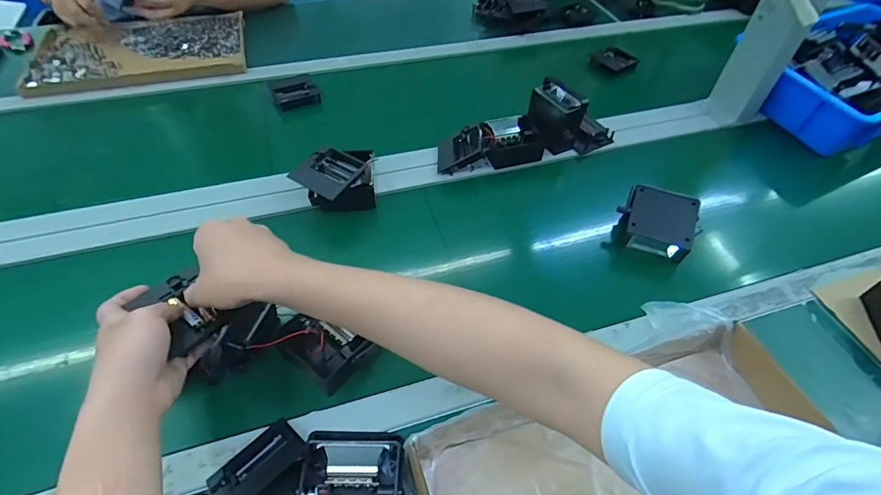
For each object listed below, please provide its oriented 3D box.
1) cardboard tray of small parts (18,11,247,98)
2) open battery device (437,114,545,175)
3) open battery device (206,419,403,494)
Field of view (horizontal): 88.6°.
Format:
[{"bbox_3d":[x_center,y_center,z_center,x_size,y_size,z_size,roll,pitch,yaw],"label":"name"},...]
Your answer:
[{"bbox_3d":[-0.611,-0.412,0.928,0.396,0.028,0.251,-11,52,-12],"label":"cardboard tray of small parts"},{"bbox_3d":[0.079,-0.161,0.722,0.171,0.048,0.087,-6,51,-8],"label":"open battery device"},{"bbox_3d":[-0.119,0.208,0.402,0.168,0.049,0.098,6,50,1],"label":"open battery device"}]

